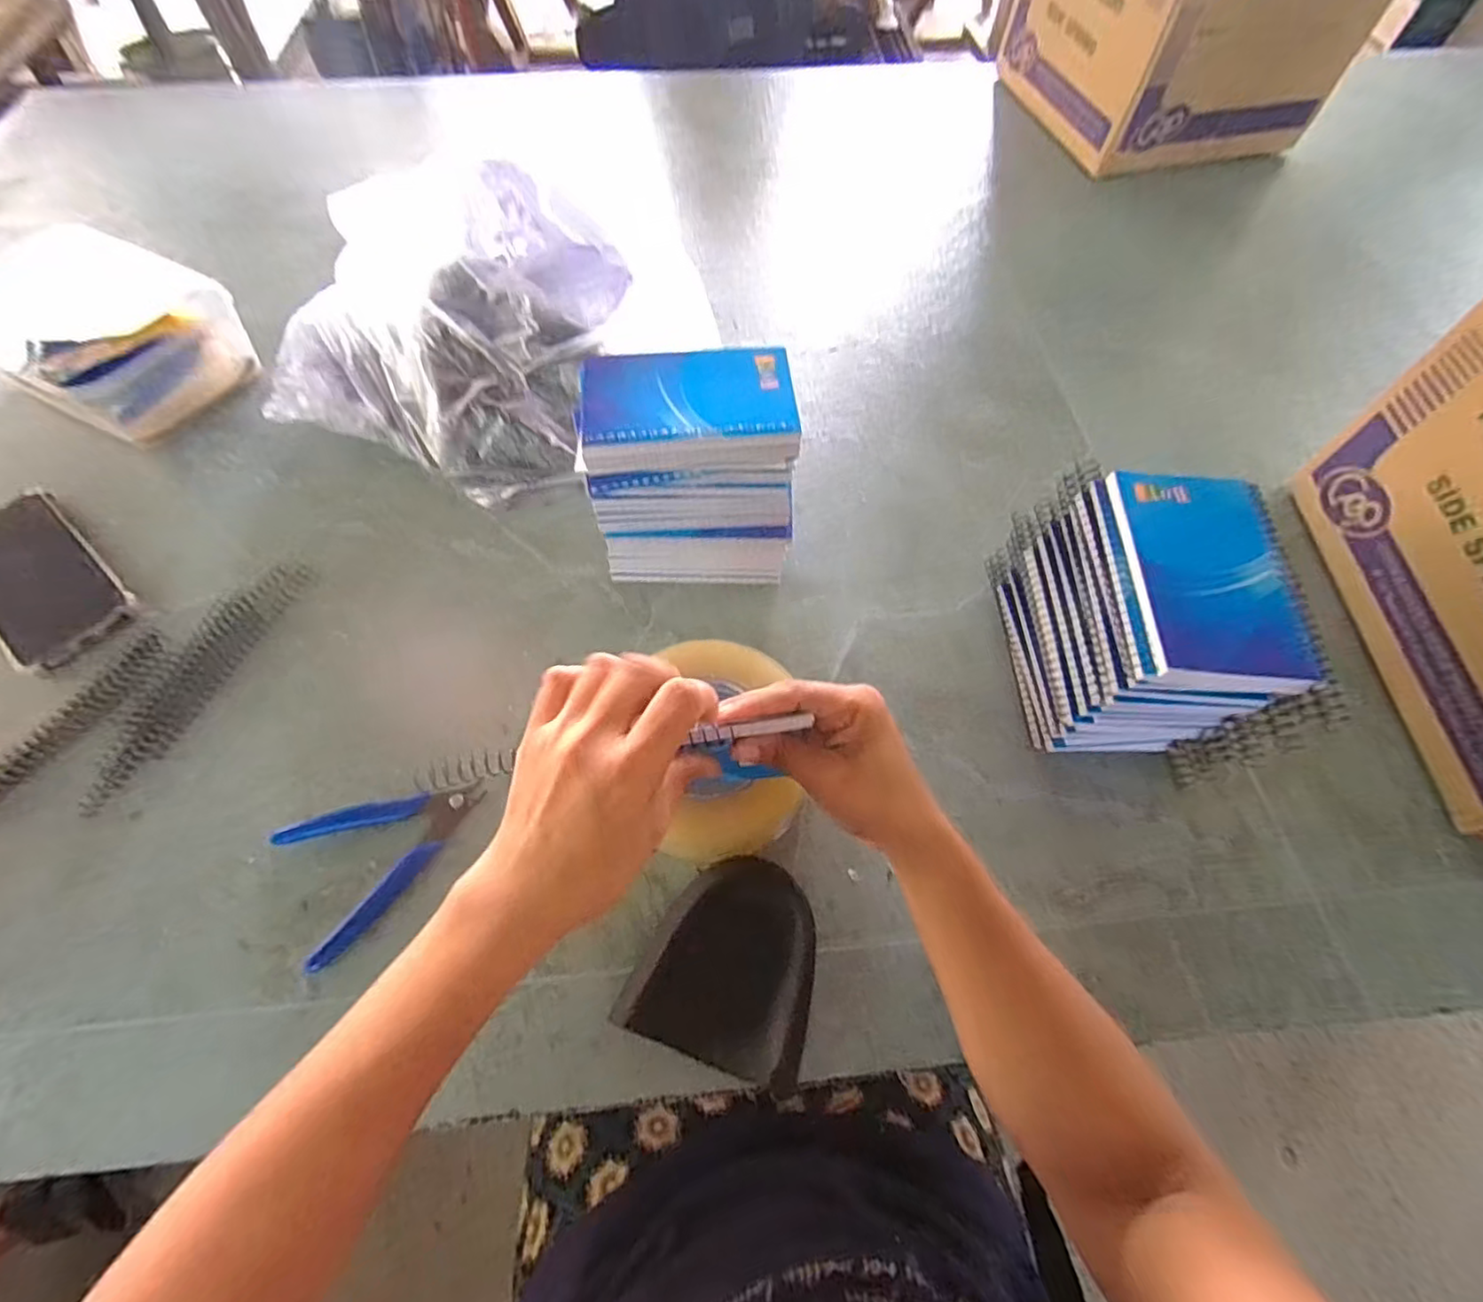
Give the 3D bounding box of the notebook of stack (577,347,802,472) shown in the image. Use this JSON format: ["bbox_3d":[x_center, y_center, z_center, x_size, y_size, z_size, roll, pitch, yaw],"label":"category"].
[{"bbox_3d":[-0.034,-0.154,0.406,0.131,0.024,0.084,-3,62,-3],"label":"notebook of stack"}]

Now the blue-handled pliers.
[{"bbox_3d":[-0.218,0.121,0.397,0.117,0.008,0.085,-29,66,-15],"label":"blue-handled pliers"}]

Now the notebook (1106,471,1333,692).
[{"bbox_3d":[0.243,-0.041,0.334,0.077,0.018,0.125,2,62,0],"label":"notebook"}]

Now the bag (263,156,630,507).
[{"bbox_3d":[-0.232,-0.271,0.535,0.296,0.135,0.234,20,63,10],"label":"bag"}]

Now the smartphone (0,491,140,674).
[{"bbox_3d":[-0.532,-0.056,0.482,0.168,0.013,0.079,38,67,18],"label":"smartphone"}]

